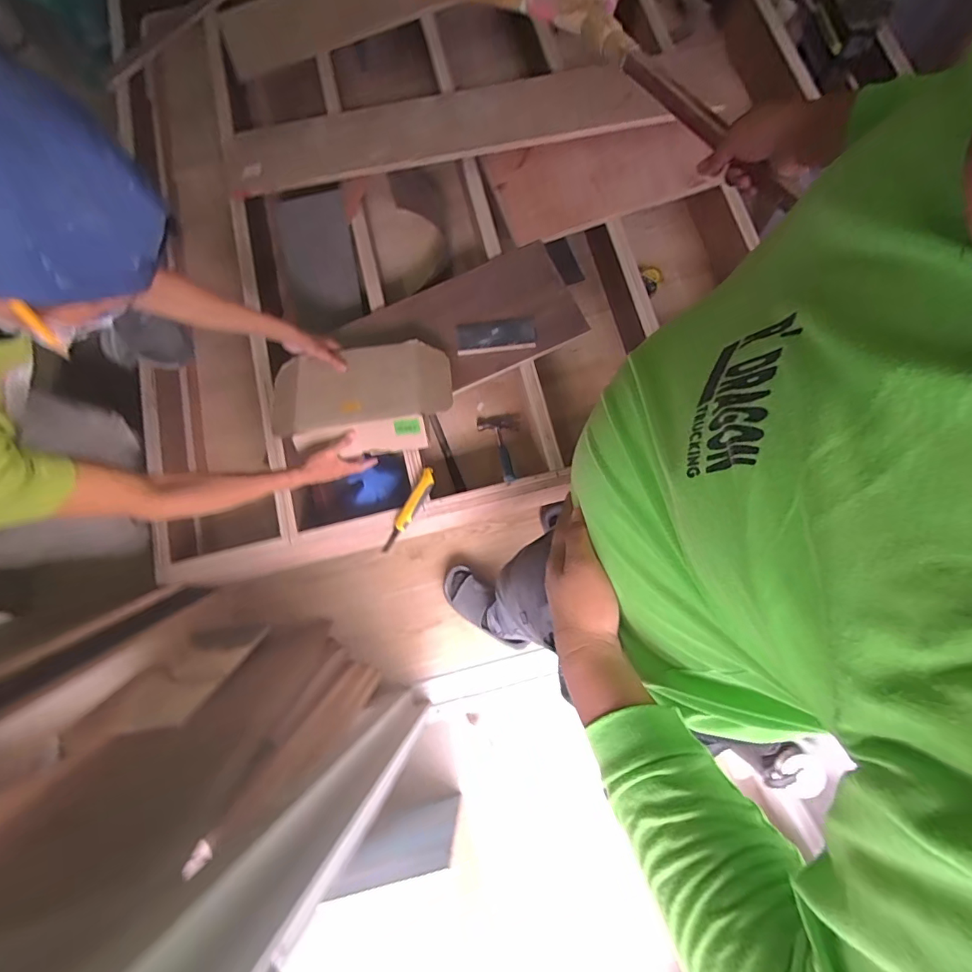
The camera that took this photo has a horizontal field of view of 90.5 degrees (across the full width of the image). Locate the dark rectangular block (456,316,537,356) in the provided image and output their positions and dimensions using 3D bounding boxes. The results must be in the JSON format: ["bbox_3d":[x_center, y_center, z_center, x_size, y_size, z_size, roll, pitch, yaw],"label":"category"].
[{"bbox_3d":[0.023,-0.337,1.074,0.171,0.012,0.078,-6,77,0],"label":"dark rectangular block"}]

